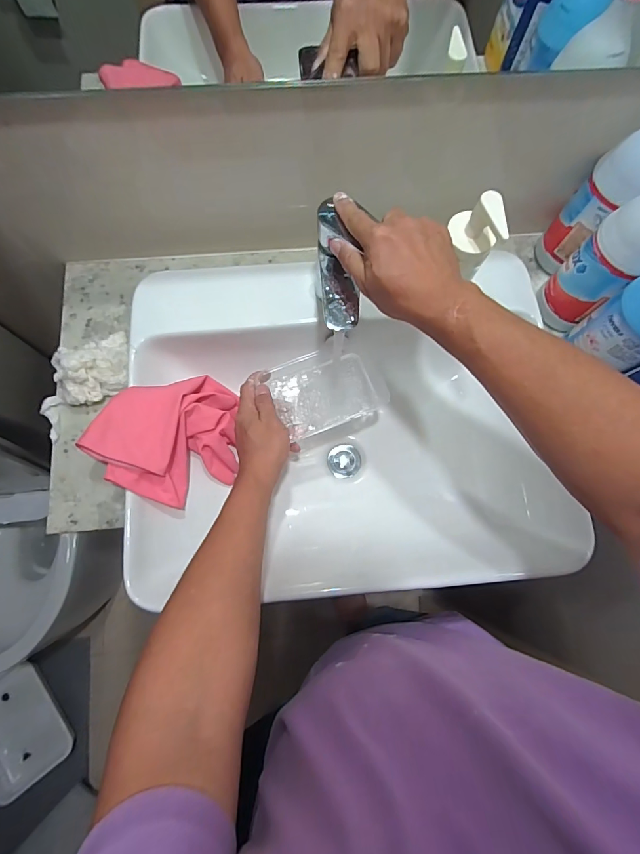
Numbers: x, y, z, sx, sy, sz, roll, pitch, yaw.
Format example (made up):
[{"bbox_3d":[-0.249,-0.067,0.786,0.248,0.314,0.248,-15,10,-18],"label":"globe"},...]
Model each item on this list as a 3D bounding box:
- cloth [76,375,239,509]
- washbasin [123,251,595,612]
[{"bbox_3d":[-0.191,0.009,0.547,0.156,0.101,0.176,25,76,5],"label":"cloth"},{"bbox_3d":[0.028,-0.022,0.603,0.558,0.147,0.460,-5,76,-3],"label":"washbasin"}]

